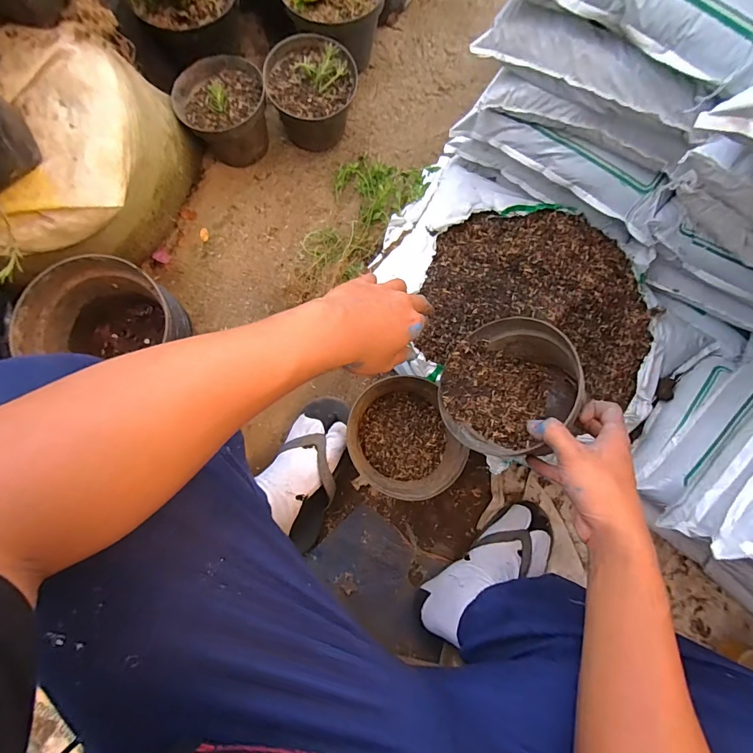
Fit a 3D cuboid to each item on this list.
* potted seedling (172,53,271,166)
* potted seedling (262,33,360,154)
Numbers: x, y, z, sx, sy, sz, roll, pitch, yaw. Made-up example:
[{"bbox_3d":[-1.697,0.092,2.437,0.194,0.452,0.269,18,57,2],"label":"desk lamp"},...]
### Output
[{"bbox_3d":[-0.257,-0.447,0.713,0.139,0.113,0.144,0,79,-1],"label":"potted seedling"},{"bbox_3d":[-0.107,-0.482,0.715,0.146,0.123,0.145,-5,80,-2],"label":"potted seedling"}]

